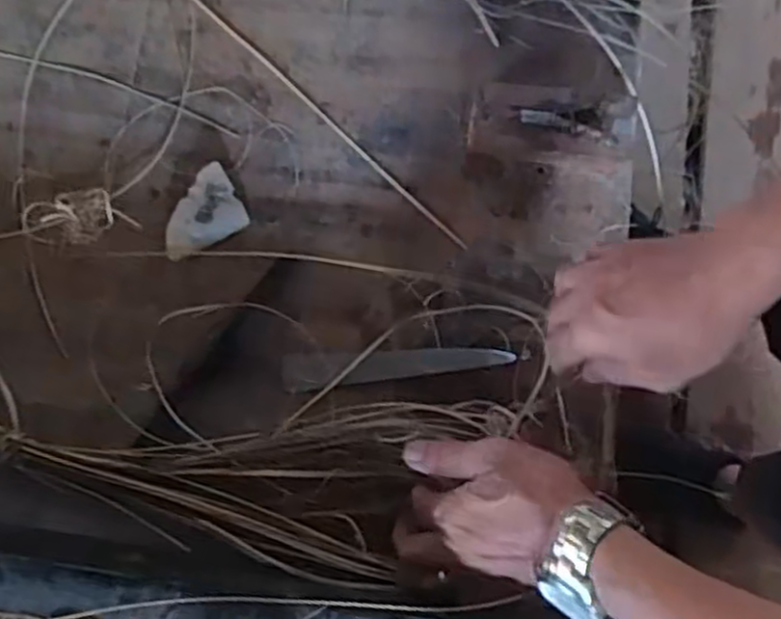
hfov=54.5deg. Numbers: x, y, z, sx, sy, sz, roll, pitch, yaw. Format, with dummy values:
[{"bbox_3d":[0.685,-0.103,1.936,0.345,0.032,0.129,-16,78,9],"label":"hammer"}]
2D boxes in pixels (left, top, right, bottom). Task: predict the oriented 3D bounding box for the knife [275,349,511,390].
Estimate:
[{"bbox_3d":[0.004,0.045,0.589,0.176,0.012,0.028,-2,78,5],"label":"knife"}]

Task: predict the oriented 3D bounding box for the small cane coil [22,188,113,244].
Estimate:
[{"bbox_3d":[-0.261,-0.076,0.617,0.072,0.020,0.043,-14,77,3],"label":"small cane coil"}]

